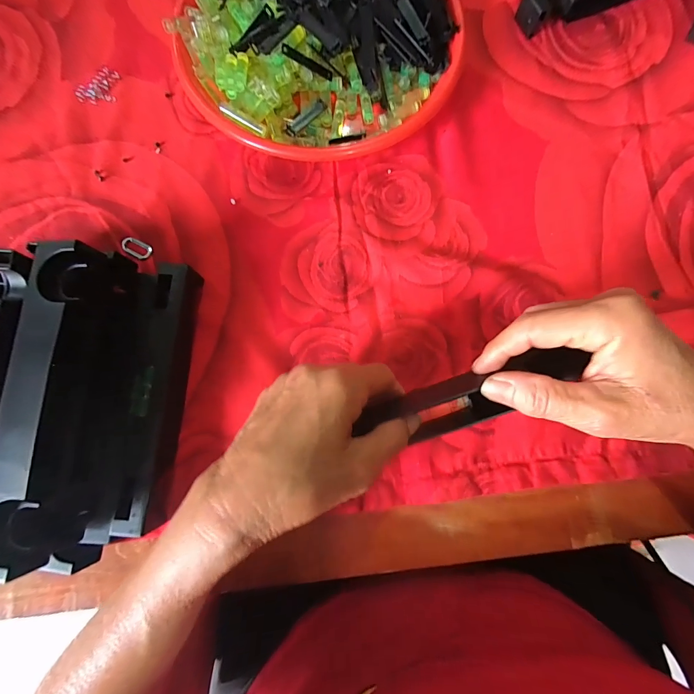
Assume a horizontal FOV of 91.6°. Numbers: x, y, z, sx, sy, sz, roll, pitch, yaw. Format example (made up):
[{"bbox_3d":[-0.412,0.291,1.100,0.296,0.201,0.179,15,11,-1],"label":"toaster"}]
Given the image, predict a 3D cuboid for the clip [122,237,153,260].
[{"bbox_3d":[-0.183,-0.085,0.292,0.027,0.004,0.015,23,81,4],"label":"clip"}]

